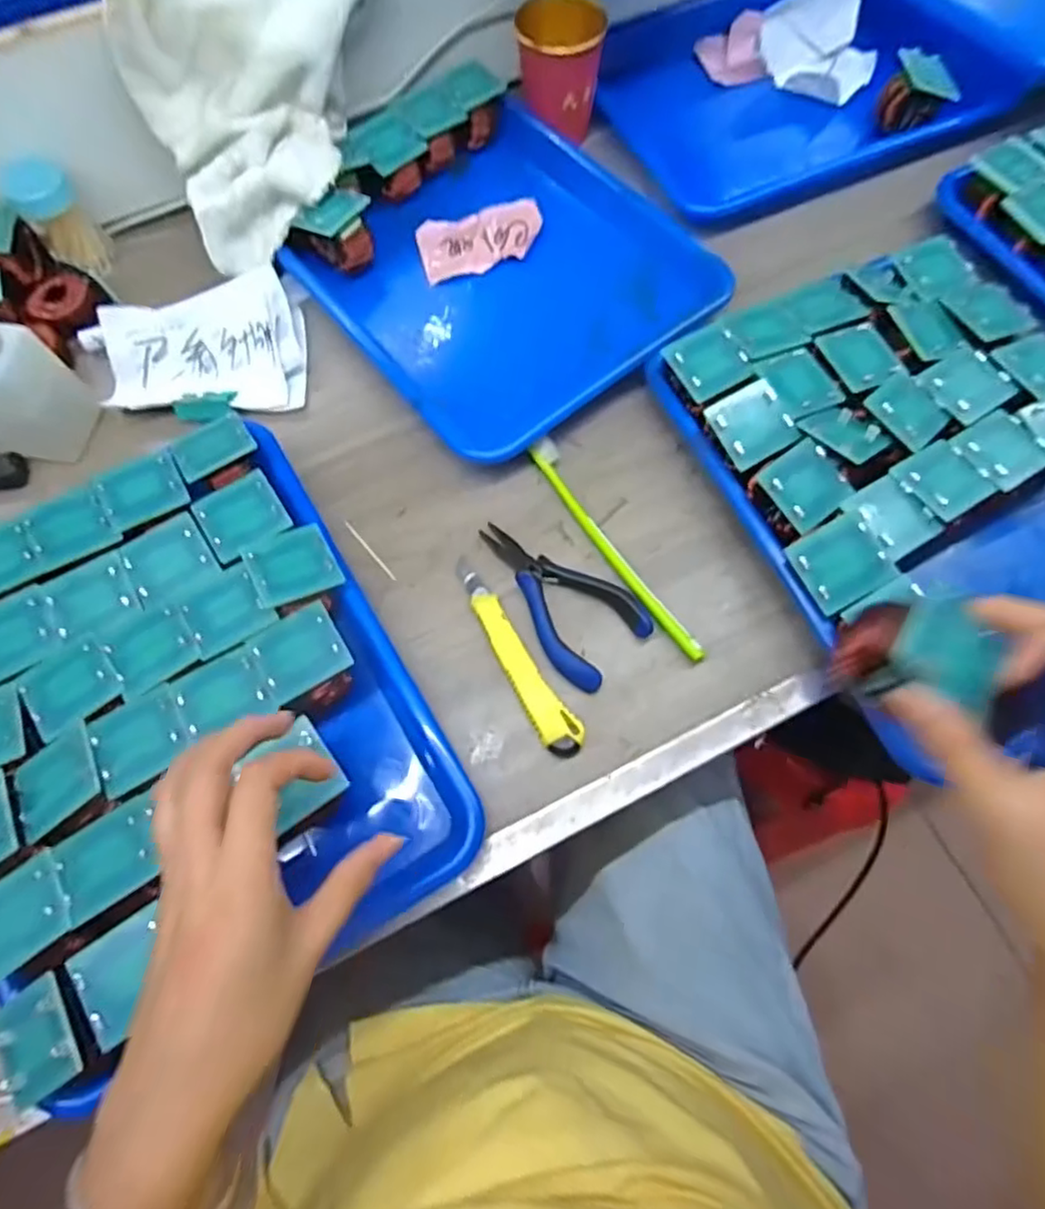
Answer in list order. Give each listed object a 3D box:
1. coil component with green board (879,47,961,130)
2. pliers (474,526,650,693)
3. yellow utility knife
[{"bbox_3d":[0.332,-0.431,0.542,0.053,0.033,0.043,2,70,1],"label":"coil component with green board"},{"bbox_3d":[0.017,-0.007,0.408,0.122,0.019,0.062,42,76,15],"label":"pliers"},{"bbox_3d":[-0.007,0.030,0.397,0.022,0.017,0.139,-31,72,-10],"label":"yellow utility knife"}]

